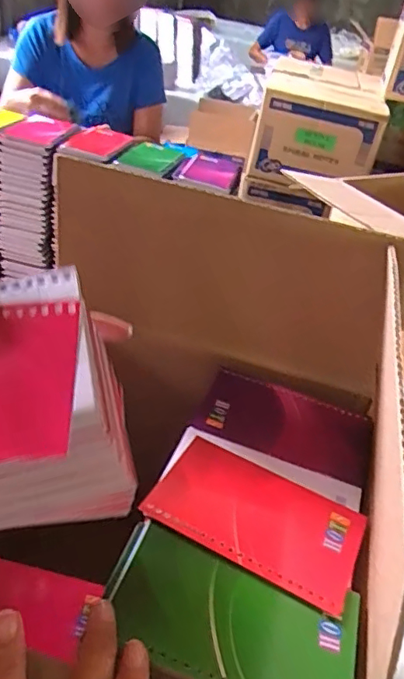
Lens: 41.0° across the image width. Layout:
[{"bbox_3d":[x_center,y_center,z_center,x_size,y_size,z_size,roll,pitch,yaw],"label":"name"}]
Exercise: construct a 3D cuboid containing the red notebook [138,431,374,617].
[{"bbox_3d":[0.037,0.111,0.355,0.133,0.007,0.096,19,33,12],"label":"red notebook"}]

